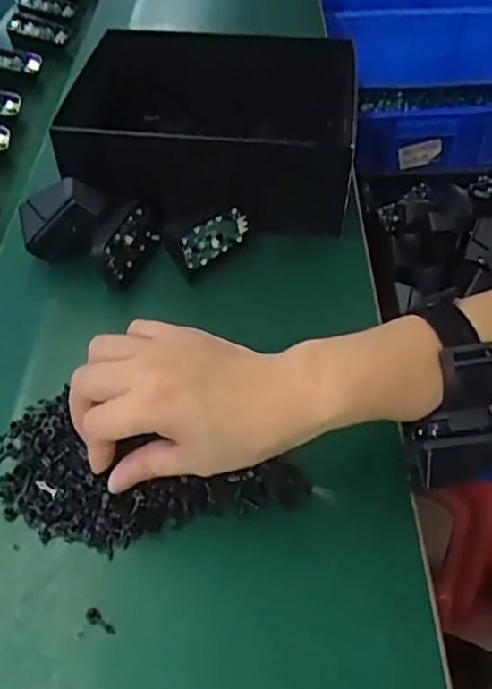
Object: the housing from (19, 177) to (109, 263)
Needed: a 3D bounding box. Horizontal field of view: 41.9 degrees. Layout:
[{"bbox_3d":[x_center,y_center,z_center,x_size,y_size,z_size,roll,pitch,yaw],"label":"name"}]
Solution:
[{"bbox_3d":[-0.139,-0.095,0.493,0.070,0.052,0.034,-36,35,9],"label":"housing"}]

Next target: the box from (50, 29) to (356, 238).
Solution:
[{"bbox_3d":[-0.022,-0.183,0.556,0.219,0.091,0.176,3,47,5],"label":"box"}]

